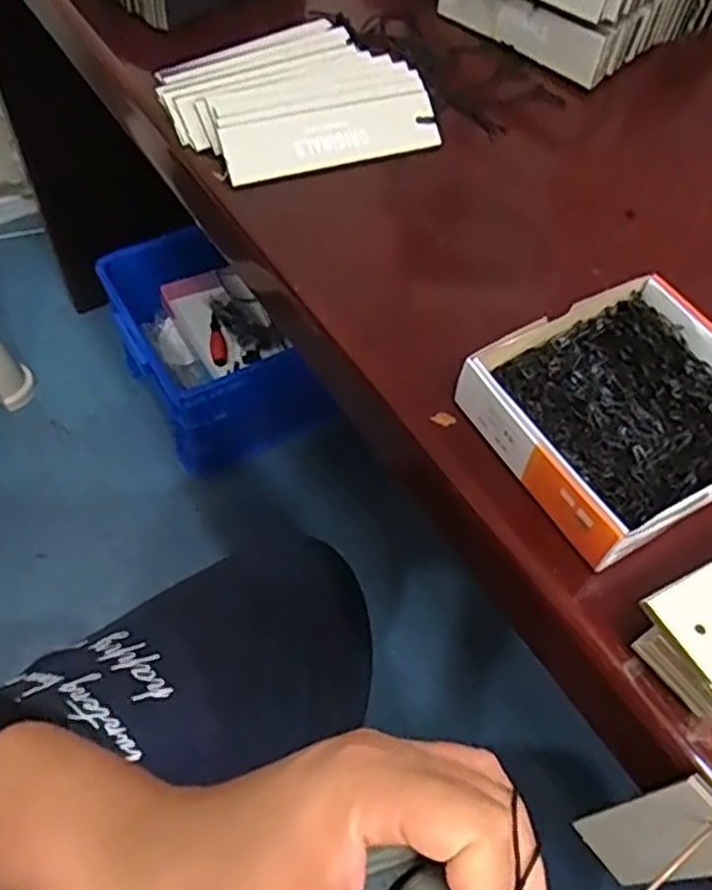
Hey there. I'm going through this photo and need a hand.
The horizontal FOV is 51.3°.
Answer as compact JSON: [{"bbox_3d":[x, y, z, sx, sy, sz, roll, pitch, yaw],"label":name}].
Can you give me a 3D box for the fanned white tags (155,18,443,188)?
[{"bbox_3d":[-0.041,-0.211,0.446,0.144,0.021,0.128,-18,60,-15],"label":"fanned white tags"}]

